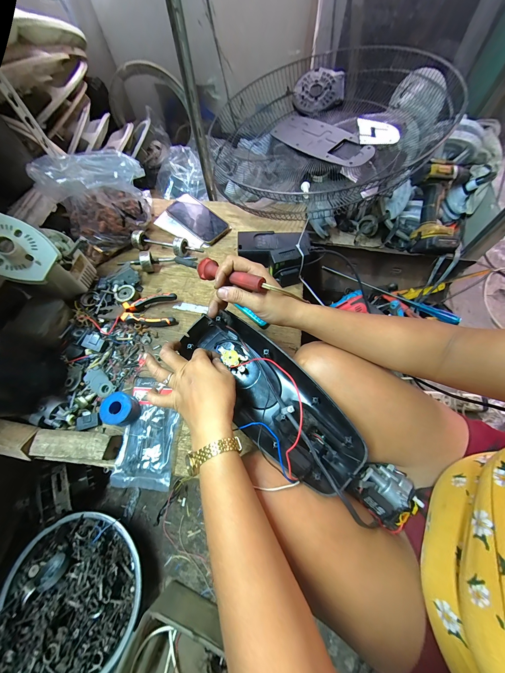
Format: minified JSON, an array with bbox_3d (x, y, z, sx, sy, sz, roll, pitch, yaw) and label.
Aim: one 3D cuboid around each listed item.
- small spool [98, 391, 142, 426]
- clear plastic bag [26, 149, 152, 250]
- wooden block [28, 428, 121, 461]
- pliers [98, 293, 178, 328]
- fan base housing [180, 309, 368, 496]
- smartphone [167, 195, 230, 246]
[{"bbox_3d":[-0.229,0.126,0.427,0.063,0.028,0.053,17,67,9],"label":"small spool"},{"bbox_3d":[-0.334,-0.309,0.536,0.182,0.177,0.154,-36,69,-14],"label":"clear plastic bag"},{"bbox_3d":[-0.287,0.176,0.402,0.124,0.029,0.040,4,65,4],"label":"wooden block"},{"bbox_3d":[-0.233,-0.049,0.507,0.148,0.028,0.063,-7,65,-1],"label":"pliers"},{"bbox_3d":[0.017,0.078,0.357,0.110,0.063,0.296,-38,65,-14],"label":"fan base housing"},{"bbox_3d":[-0.134,-0.296,0.614,0.152,0.015,0.080,42,75,9],"label":"smartphone"}]

